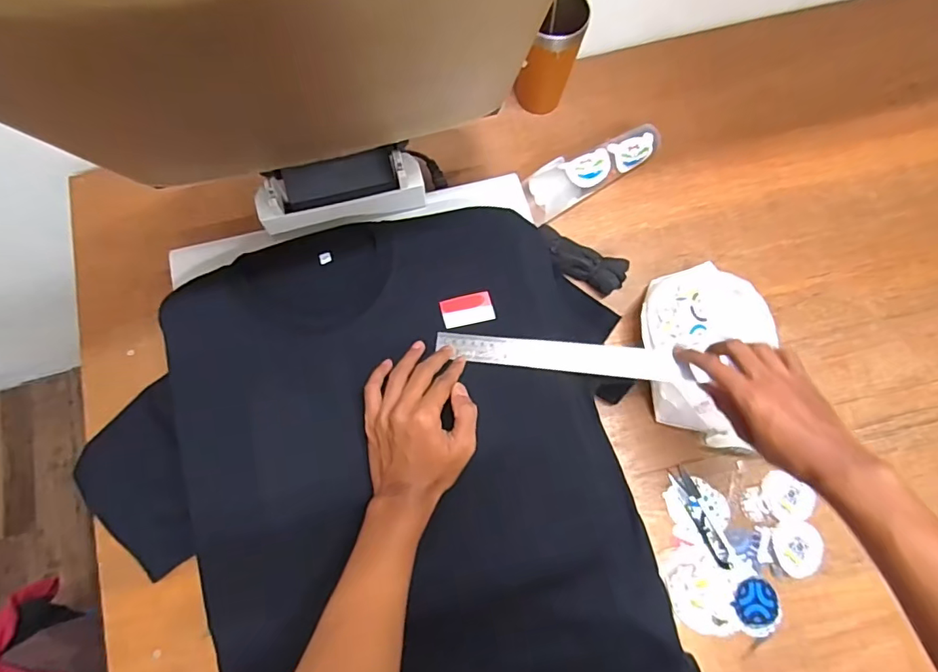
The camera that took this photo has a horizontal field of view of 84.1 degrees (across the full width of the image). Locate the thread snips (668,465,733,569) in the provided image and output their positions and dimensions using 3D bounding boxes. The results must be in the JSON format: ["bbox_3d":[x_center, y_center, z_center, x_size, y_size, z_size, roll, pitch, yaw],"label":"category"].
[{"bbox_3d":[0.271,0.212,0.606,0.023,0.007,0.117,-22,77,-7],"label":"thread snips"}]

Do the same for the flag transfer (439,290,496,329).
[{"bbox_3d":[-0.002,-0.028,0.561,0.055,0.004,0.033,-14,81,-1],"label":"flag transfer"}]

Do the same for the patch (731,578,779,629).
[{"bbox_3d":[0.322,0.299,0.584,0.051,0.004,0.049,0,75,-2],"label":"patch"}]

